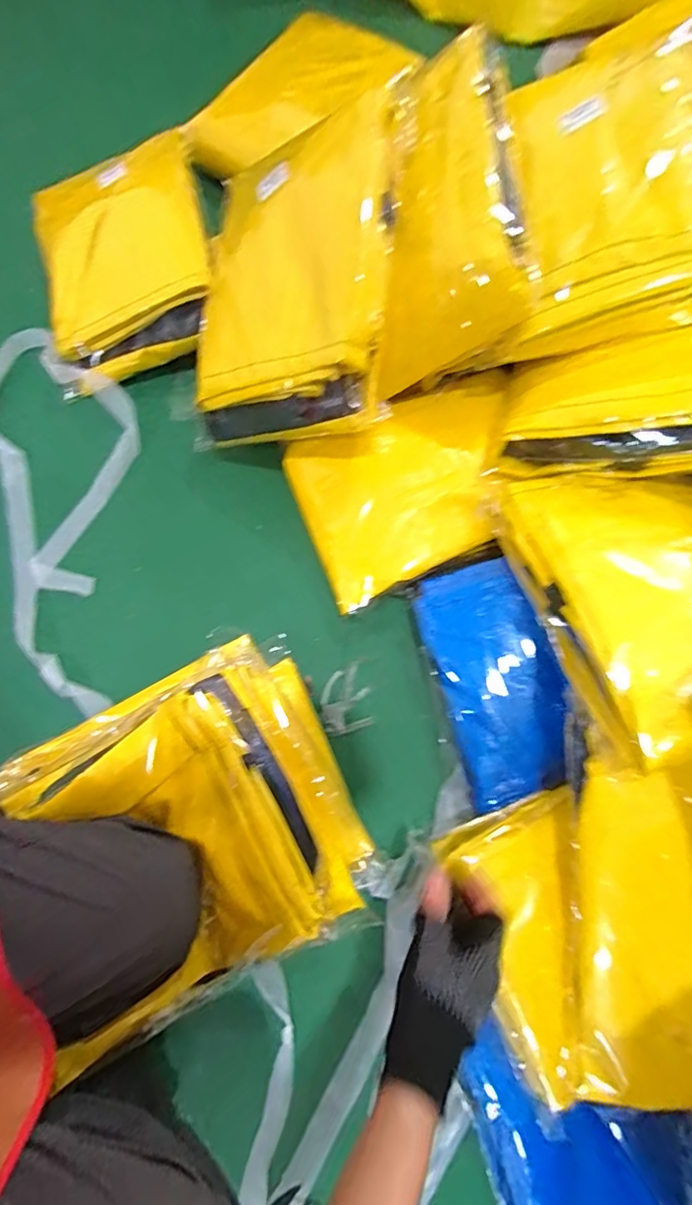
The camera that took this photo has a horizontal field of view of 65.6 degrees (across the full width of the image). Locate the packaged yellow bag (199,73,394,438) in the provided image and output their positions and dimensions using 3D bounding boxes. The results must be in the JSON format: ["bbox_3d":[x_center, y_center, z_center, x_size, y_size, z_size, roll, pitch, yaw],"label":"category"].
[{"bbox_3d":[-0.067,-0.353,0.602,0.249,0.064,0.333,1,90,30],"label":"packaged yellow bag"}]

